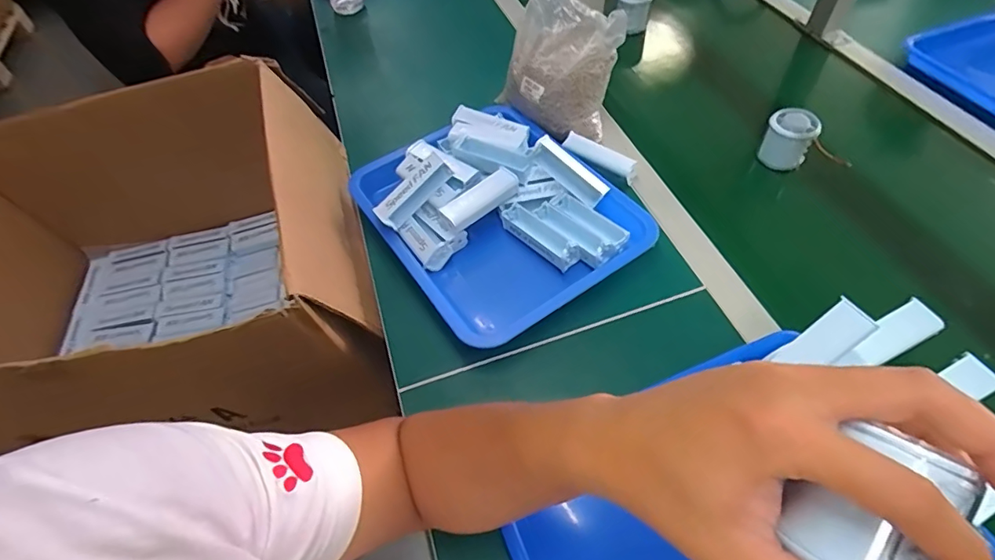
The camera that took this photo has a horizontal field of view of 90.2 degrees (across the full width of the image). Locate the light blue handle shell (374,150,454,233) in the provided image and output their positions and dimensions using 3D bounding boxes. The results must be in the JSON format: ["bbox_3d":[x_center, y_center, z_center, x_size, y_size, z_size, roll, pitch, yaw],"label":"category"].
[{"bbox_3d":[-0.099,-0.105,0.584,0.099,0.025,0.032,-44,59,2],"label":"light blue handle shell"}]

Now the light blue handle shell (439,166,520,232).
[{"bbox_3d":[-0.020,-0.097,0.583,0.098,0.018,0.033,-36,59,-21],"label":"light blue handle shell"}]

